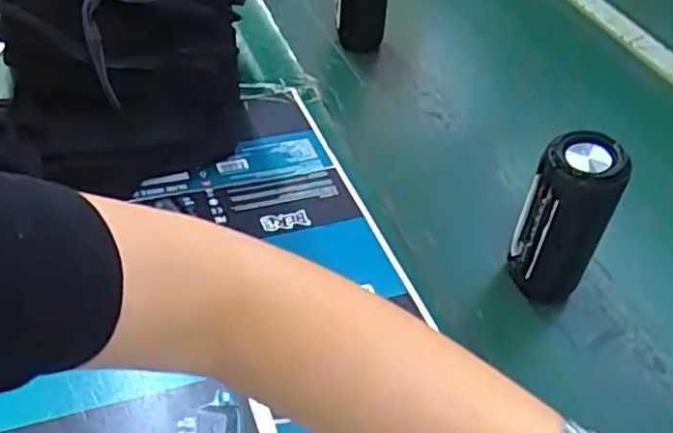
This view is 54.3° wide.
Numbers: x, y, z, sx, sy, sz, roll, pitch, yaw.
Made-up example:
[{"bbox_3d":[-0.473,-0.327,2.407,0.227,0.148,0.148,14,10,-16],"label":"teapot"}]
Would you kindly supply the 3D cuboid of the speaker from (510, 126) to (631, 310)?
[{"bbox_3d":[0.184,0.009,0.537,0.052,0.152,0.058,-17,51,-23],"label":"speaker"}]

